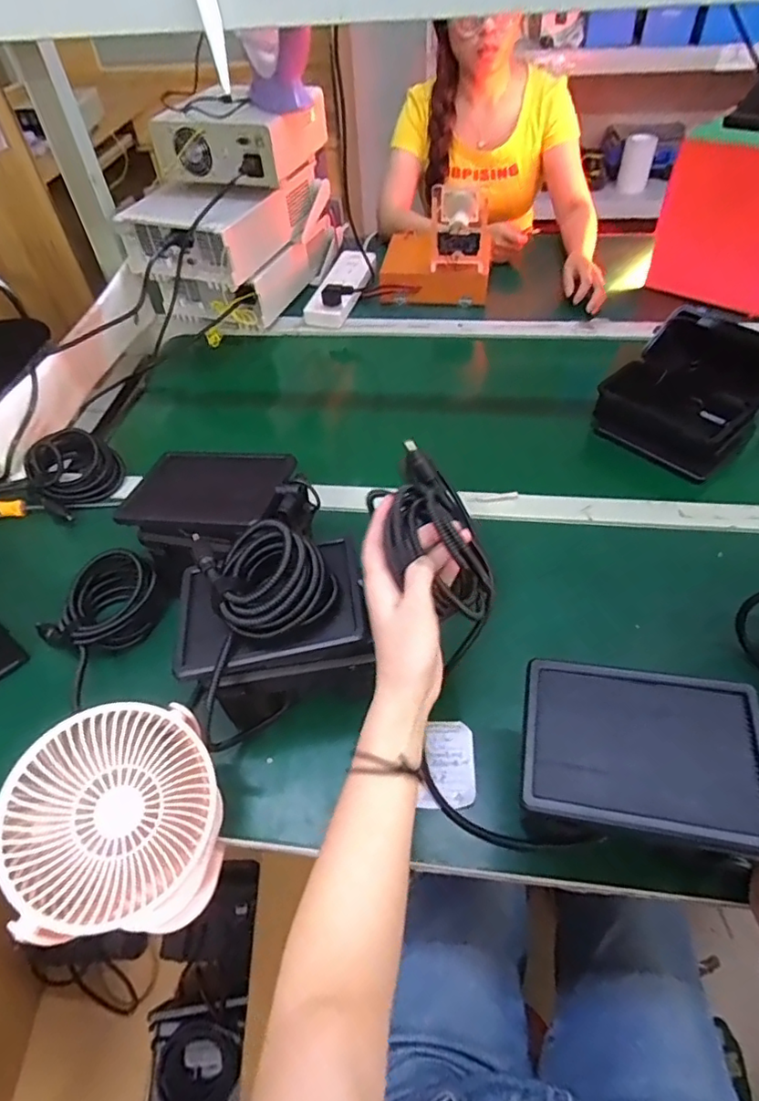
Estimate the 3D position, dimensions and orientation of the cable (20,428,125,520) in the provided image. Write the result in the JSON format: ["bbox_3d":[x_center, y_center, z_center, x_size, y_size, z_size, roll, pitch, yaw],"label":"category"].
[{"bbox_3d":[-0.424,-0.106,0.786,0.116,0.055,0.108,-37,92,-26],"label":"cable"}]

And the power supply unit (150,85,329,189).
[{"bbox_3d":[-0.230,-0.715,0.969,0.233,0.093,0.253,14,53,16],"label":"power supply unit"}]

